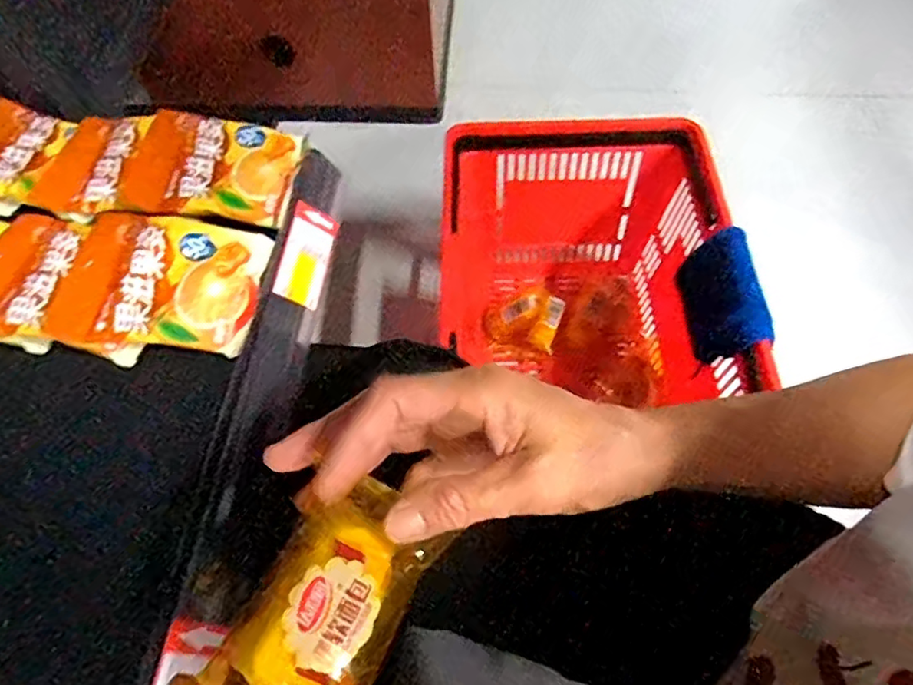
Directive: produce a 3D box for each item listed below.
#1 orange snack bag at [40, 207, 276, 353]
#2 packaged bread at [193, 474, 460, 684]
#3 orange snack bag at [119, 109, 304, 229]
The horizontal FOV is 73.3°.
[{"bbox_3d":[-0.210,-0.044,0.438,0.126,0.035,0.102,2,58,3],"label":"orange snack bag"},{"bbox_3d":[-0.051,0.104,0.250,0.058,0.023,0.100,23,62,15],"label":"packaged bread"},{"bbox_3d":[-0.196,-0.141,0.495,0.123,0.025,0.099,3,58,4],"label":"orange snack bag"}]

